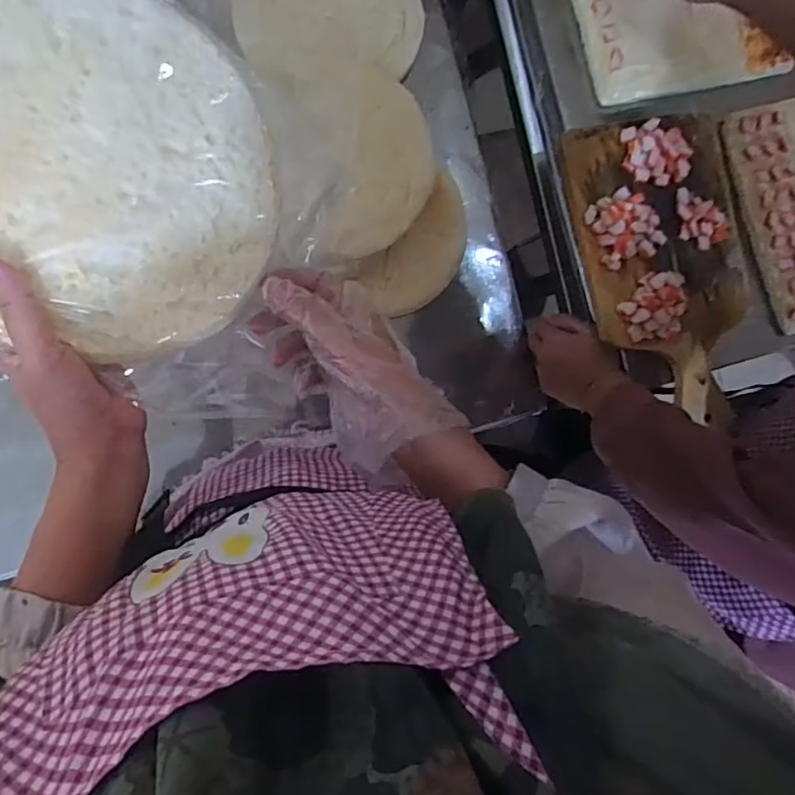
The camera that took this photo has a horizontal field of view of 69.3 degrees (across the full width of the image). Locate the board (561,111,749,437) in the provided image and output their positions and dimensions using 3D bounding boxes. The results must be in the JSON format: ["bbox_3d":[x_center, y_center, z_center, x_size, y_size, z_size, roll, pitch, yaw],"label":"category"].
[{"bbox_3d":[0.285,-0.133,0.595,0.175,0.021,0.316,-9,91,-9],"label":"board"}]

